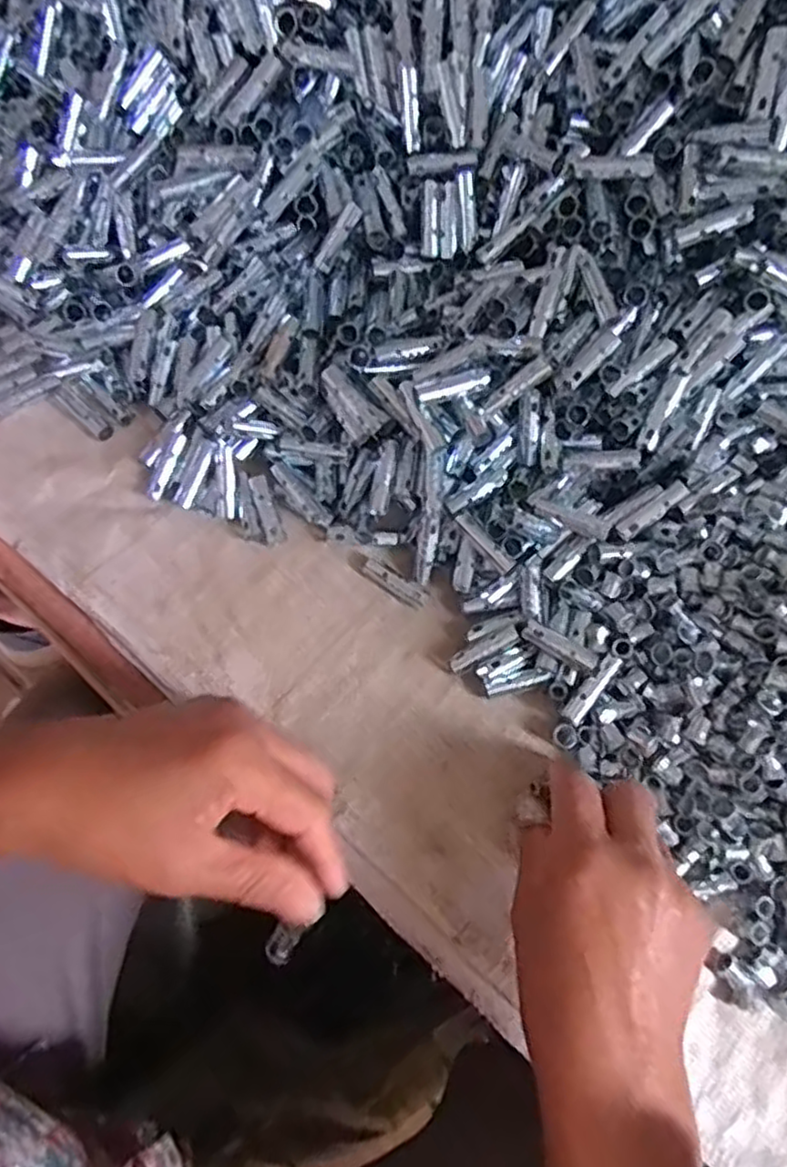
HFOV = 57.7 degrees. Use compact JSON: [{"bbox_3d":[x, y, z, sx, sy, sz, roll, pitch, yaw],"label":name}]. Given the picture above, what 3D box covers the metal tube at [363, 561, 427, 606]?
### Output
[{"bbox_3d":[0.001,0.000,0.385,0.037,0.007,0.009,29,76,8],"label":"metal tube"}]

